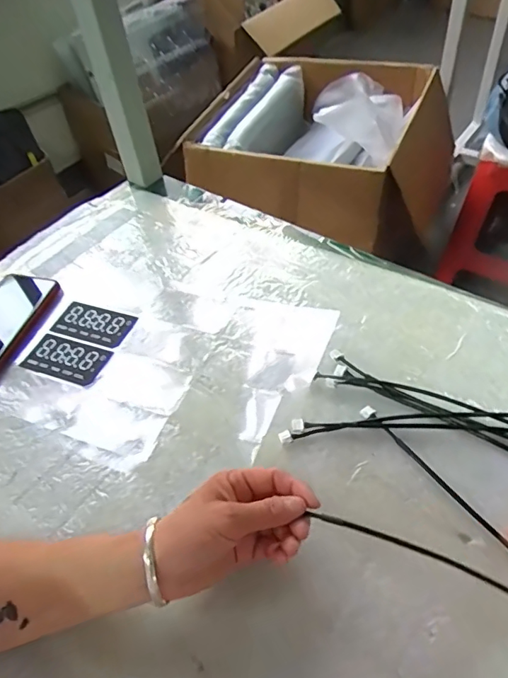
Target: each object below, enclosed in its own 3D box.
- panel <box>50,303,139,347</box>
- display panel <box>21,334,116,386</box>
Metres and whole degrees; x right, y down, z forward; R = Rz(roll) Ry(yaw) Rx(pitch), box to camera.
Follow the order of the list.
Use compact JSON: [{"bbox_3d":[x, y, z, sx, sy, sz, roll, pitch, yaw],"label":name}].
[{"bbox_3d":[-0.182,-0.018,0.573,0.089,0.006,0.046,14,53,17],"label":"panel"},{"bbox_3d":[-0.201,0.022,0.542,0.089,0.008,0.049,15,53,18],"label":"display panel"}]

